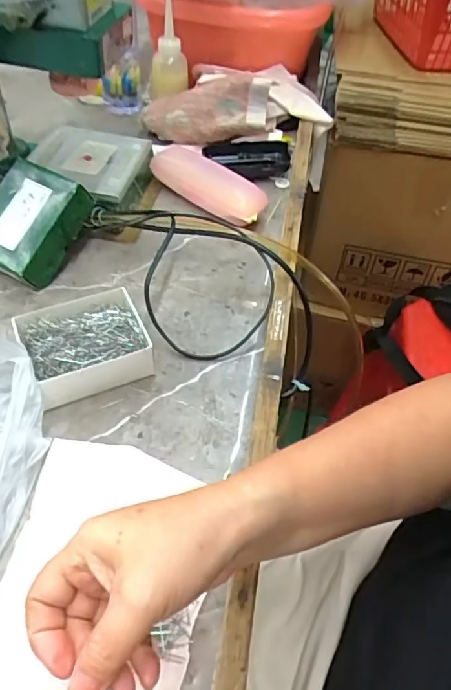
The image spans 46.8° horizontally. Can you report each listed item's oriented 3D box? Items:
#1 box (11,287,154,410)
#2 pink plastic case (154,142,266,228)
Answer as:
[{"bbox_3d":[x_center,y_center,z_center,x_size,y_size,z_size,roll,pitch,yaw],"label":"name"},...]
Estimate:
[{"bbox_3d":[-0.120,0.000,0.449,0.096,0.047,0.081,-18,54,-18],"label":"box"},{"bbox_3d":[-0.025,-0.195,0.615,0.175,0.043,0.062,36,57,23],"label":"pink plastic case"}]

